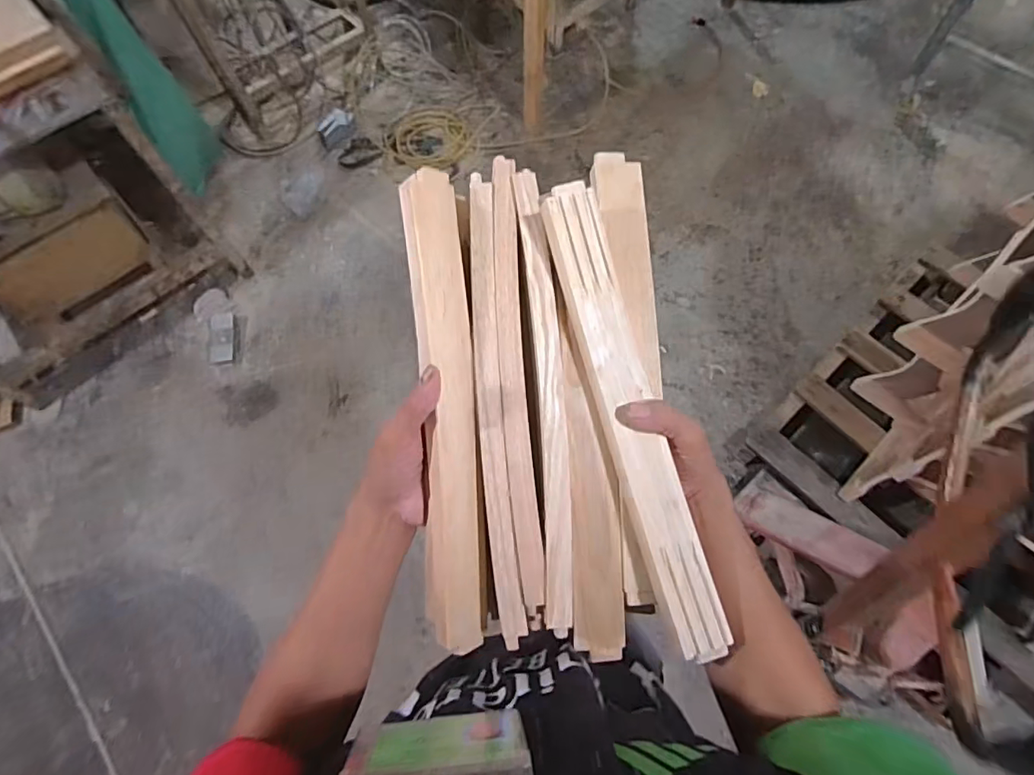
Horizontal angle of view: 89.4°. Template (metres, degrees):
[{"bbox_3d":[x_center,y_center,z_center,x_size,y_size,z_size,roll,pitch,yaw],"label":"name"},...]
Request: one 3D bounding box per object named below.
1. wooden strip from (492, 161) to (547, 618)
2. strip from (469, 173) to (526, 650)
[{"bbox_3d":[-0.001,-0.014,0.458,0.024,0.012,0.393,-4,82,-1],"label":"wooden strip"},{"bbox_3d":[-0.021,0.012,0.454,0.026,0.010,0.399,-5,83,-1],"label":"strip"}]

